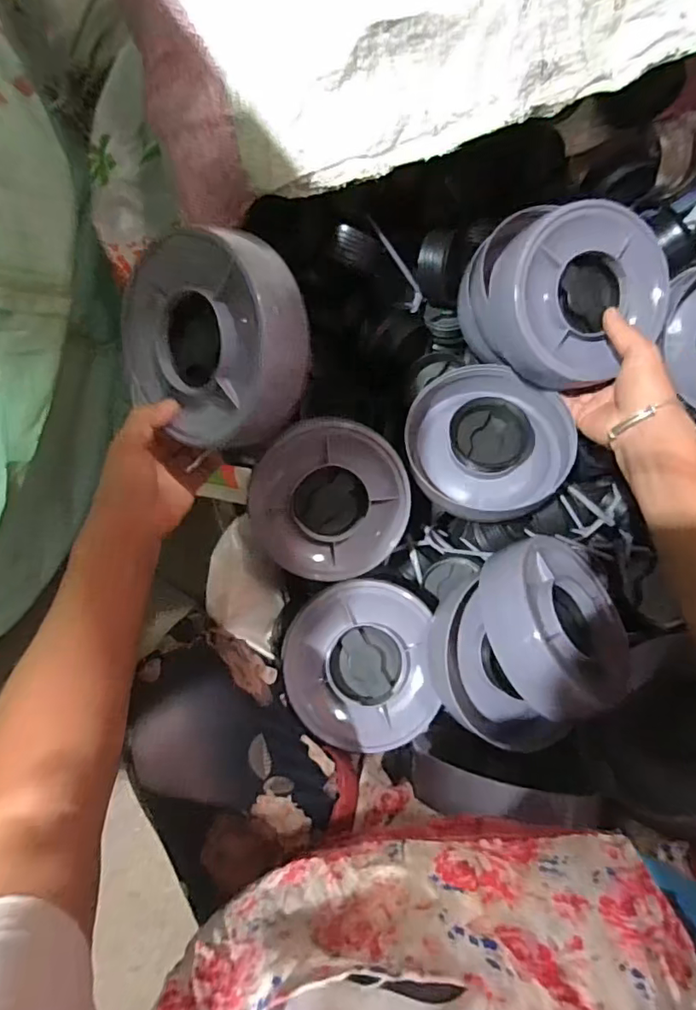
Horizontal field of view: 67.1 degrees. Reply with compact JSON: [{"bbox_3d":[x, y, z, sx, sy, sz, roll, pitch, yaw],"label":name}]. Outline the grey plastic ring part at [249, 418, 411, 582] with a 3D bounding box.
[{"bbox_3d":[-0.019,-0.004,0.515,0.146,0.045,0.146,-2,102,-9],"label":"grey plastic ring part"}]

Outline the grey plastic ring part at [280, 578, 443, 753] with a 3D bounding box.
[{"bbox_3d":[0.010,0.147,0.482,0.135,0.042,0.148,-1,84,5],"label":"grey plastic ring part"}]

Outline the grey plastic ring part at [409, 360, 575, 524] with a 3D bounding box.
[{"bbox_3d":[0.136,-0.062,0.518,0.154,0.033,0.148,-1,84,5],"label":"grey plastic ring part"}]

